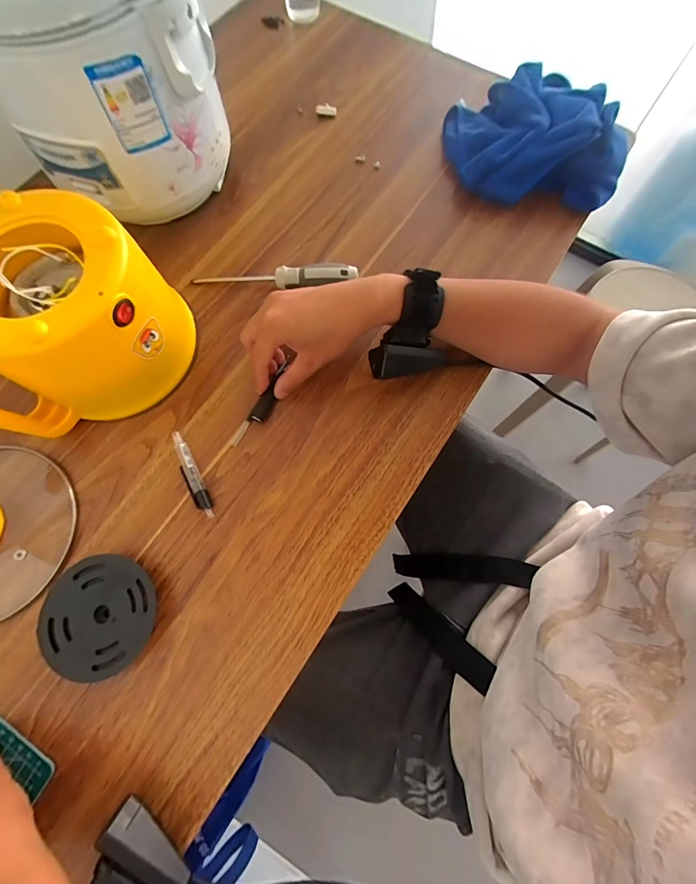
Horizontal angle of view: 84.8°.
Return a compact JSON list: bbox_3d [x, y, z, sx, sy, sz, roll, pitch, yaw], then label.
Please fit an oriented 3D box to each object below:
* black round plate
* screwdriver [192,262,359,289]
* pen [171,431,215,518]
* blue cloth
[{"bbox_3d":[-0.210,0.148,0.324,0.092,0.019,0.092,0,73,1],"label":"black round plate"},{"bbox_3d":[-0.081,-0.178,0.414,0.177,0.031,0.018,3,73,2],"label":"screwdriver"},{"bbox_3d":[-0.148,0.031,0.362,0.014,0.011,0.089,-27,74,-7],"label":"pen"},{"bbox_3d":[0.216,-0.355,0.443,0.193,0.066,0.160,4,73,2],"label":"blue cloth"}]

